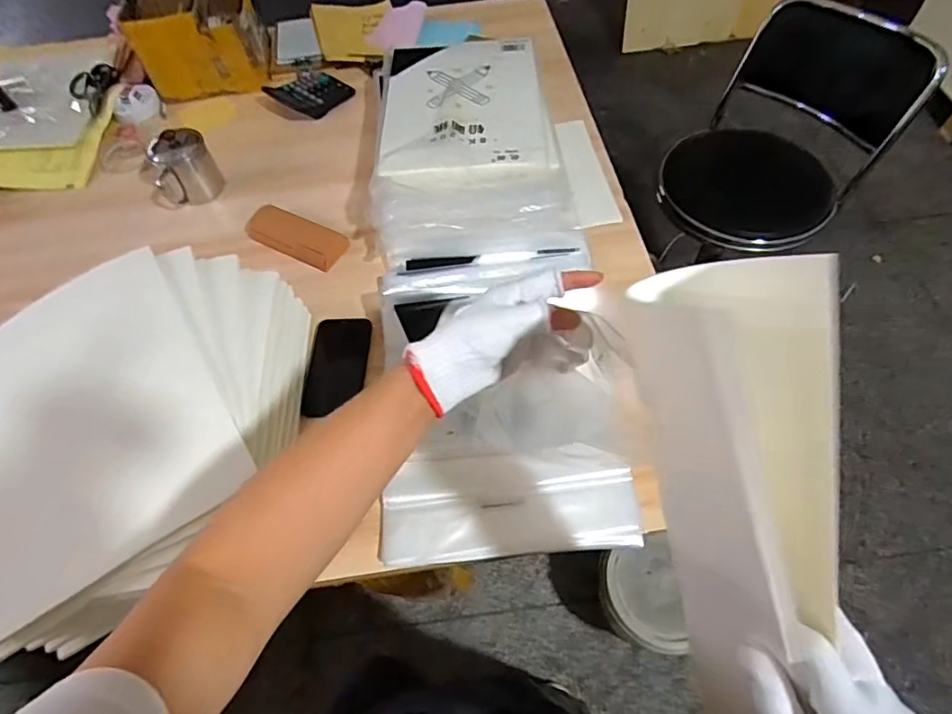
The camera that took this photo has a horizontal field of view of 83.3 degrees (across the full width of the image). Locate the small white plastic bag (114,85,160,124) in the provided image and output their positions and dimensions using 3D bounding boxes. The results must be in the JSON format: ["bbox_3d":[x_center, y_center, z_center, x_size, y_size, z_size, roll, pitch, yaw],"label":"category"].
[{"bbox_3d":[-0.681,-0.506,1.080,0.088,0.030,0.064,-33,62,-16],"label":"small white plastic bag"}]

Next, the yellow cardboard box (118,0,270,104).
[{"bbox_3d":[-0.565,-0.676,1.097,0.236,0.134,0.268,-16,59,-6],"label":"yellow cardboard box"}]

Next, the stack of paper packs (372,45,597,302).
[{"bbox_3d":[-0.006,-0.356,0.895,0.317,0.106,0.557,-4,59,1],"label":"stack of paper packs"}]

